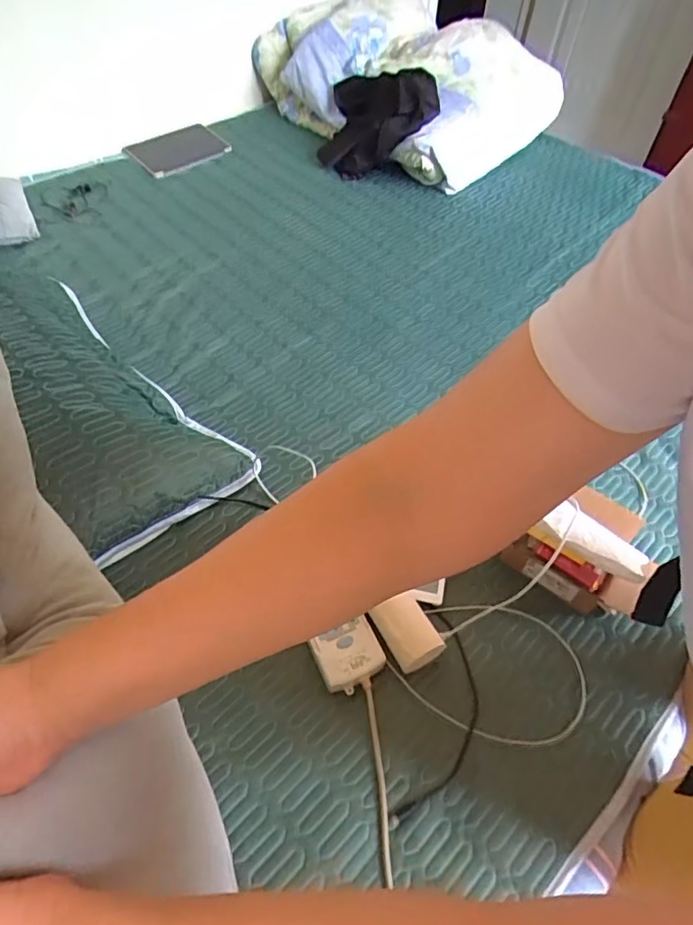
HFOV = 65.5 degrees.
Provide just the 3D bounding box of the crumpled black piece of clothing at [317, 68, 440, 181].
[{"bbox_3d":[0.101,-1.034,1.590,0.314,0.178,0.485,8,51,2],"label":"crumpled black piece of clothing"}]

